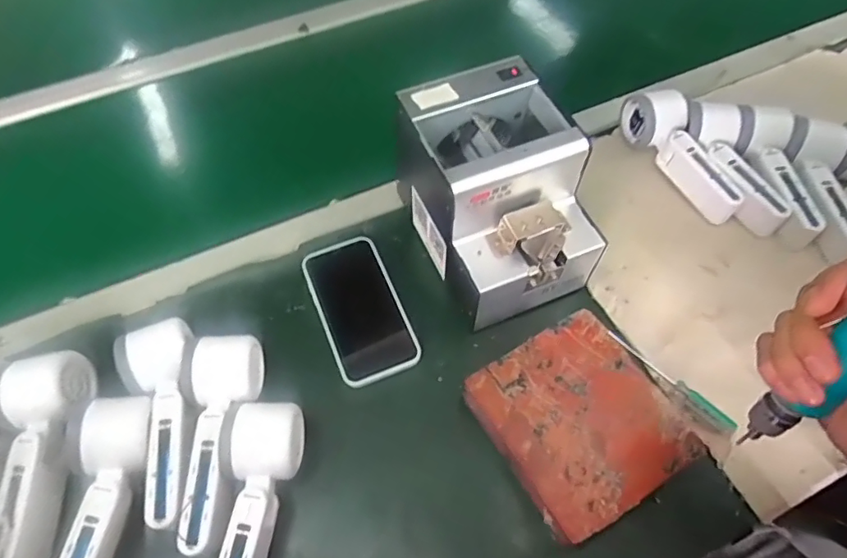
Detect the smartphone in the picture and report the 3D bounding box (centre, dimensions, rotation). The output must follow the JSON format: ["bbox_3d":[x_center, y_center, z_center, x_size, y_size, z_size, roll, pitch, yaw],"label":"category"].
[{"bbox_3d":[-0.061,0.027,0.512,0.074,0.012,0.146,-21,61,-11],"label":"smartphone"}]

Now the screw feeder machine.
[{"bbox_3d":[0.066,-0.073,0.491,0.125,0.153,0.168,-21,60,-11],"label":"screw feeder machine"}]

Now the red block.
[{"bbox_3d":[0.125,0.115,0.440,0.134,0.038,0.140,-27,62,-15],"label":"red block"}]

